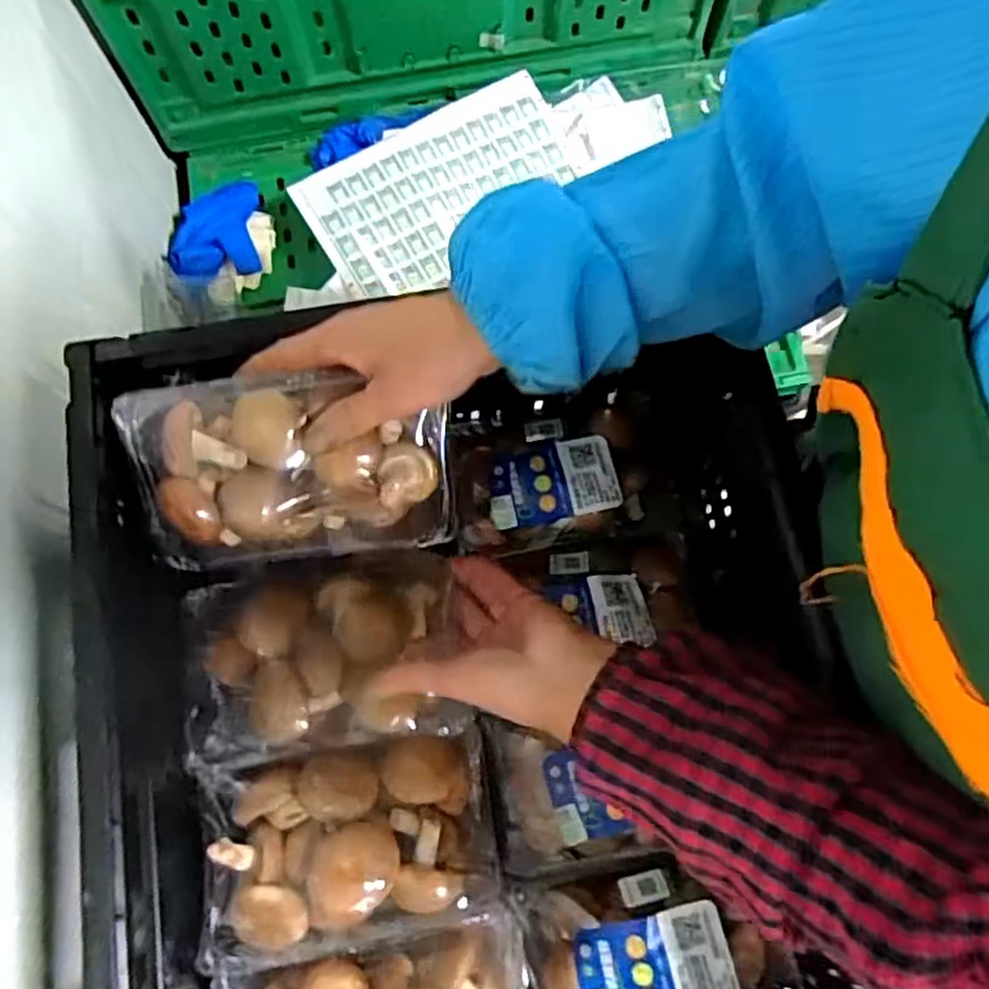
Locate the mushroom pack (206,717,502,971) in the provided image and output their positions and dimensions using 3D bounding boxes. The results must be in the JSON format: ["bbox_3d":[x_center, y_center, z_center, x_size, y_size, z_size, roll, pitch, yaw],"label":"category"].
[{"bbox_3d":[-0.085,0.206,0.452,0.165,0.051,0.107,-9,74,-2],"label":"mushroom pack"}]

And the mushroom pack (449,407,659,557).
[{"bbox_3d":[0.040,-0.012,0.595,0.152,0.047,0.109,-8,73,-2],"label":"mushroom pack"}]

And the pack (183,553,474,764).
[{"bbox_3d":[-0.116,0.103,0.491,0.174,0.044,0.118,-7,73,-2],"label":"pack"}]

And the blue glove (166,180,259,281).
[{"bbox_3d":[-0.295,-0.284,0.806,0.084,0.036,0.132,-6,73,-1],"label":"blue glove"}]

